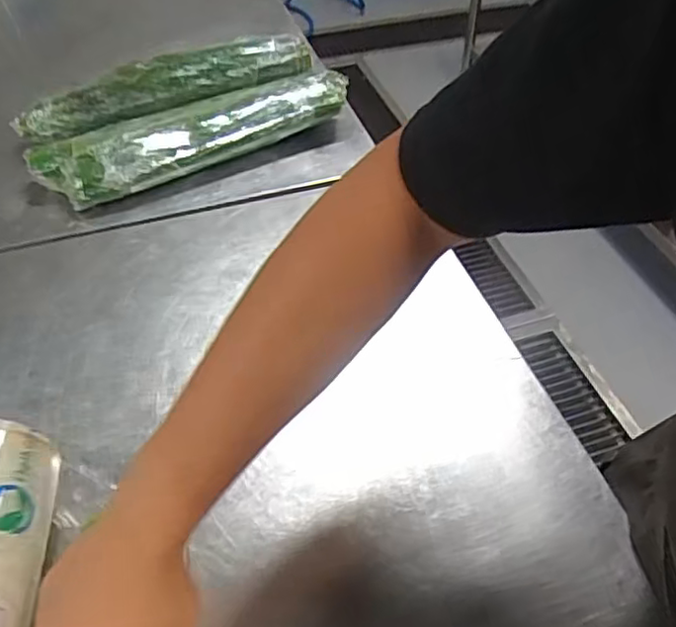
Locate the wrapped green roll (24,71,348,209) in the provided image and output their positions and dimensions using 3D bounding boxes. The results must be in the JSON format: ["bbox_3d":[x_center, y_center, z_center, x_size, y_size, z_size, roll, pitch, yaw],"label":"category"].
[{"bbox_3d":[-0.162,-0.205,0.759,0.360,0.052,0.087,-24,53,-21],"label":"wrapped green roll"}]

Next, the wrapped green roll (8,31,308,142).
[{"bbox_3d":[-0.208,-0.275,0.789,0.353,0.054,0.073,-14,50,-14],"label":"wrapped green roll"}]

